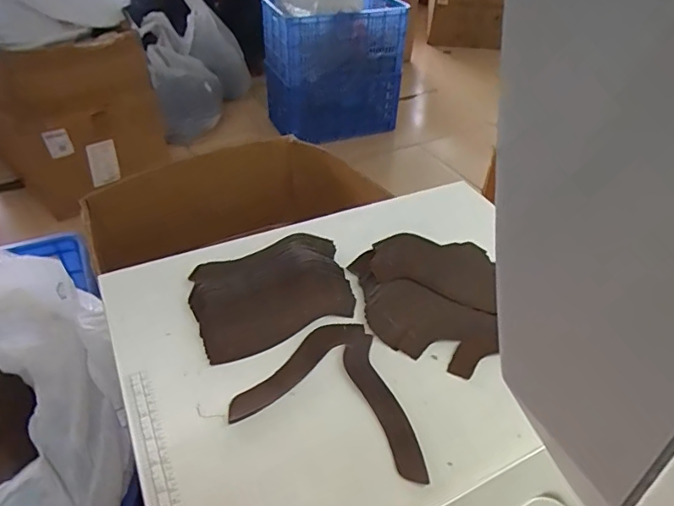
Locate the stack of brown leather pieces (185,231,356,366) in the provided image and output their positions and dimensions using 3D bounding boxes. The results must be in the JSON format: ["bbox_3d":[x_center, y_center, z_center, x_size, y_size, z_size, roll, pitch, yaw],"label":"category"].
[{"bbox_3d":[-0.074,0.039,0.588,0.179,0.032,0.135,-17,44,-23],"label":"stack of brown leather pieces"}]

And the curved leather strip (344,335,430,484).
[{"bbox_3d":[0.042,0.143,0.490,0.036,0.006,0.156,-7,41,-17],"label":"curved leather strip"}]

